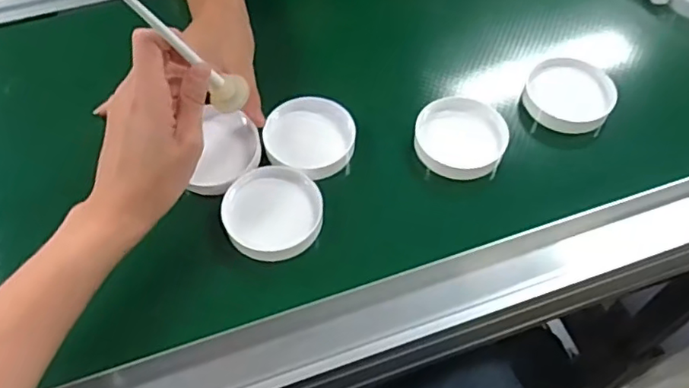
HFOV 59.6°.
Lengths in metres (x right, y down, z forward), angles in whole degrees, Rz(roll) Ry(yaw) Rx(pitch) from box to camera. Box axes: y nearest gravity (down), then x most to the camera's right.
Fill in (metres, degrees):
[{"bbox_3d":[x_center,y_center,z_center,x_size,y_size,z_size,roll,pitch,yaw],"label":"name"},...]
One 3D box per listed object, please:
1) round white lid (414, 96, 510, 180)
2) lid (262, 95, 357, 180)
[{"bbox_3d":[0.103,-0.052,0.532,0.077,0.016,0.080,1,57,-1],"label":"round white lid"},{"bbox_3d":[-0.031,-0.047,0.516,0.075,0.025,0.072,1,57,-1],"label":"lid"}]

